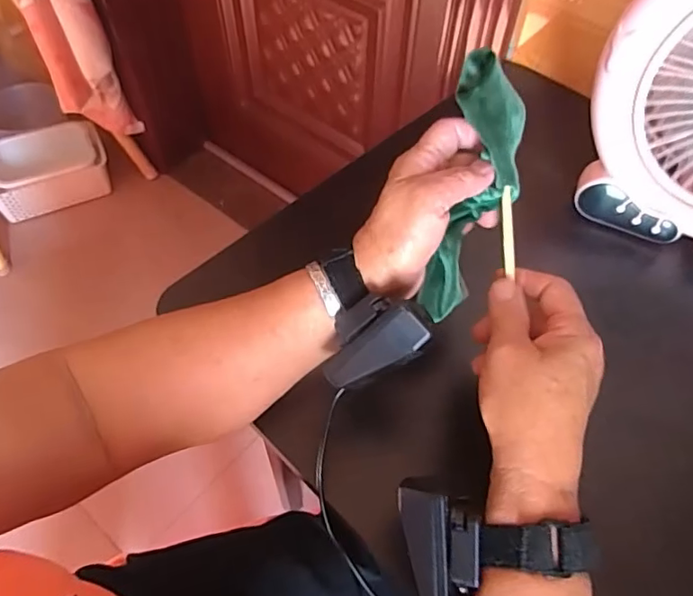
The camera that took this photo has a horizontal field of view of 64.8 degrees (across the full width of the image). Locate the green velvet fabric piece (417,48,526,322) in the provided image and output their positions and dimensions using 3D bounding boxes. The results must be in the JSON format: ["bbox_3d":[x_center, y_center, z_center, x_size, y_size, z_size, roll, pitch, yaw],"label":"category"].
[{"bbox_3d":[0.082,-0.067,0.354,0.049,0.166,0.025,14,18,8],"label":"green velvet fabric piece"}]

